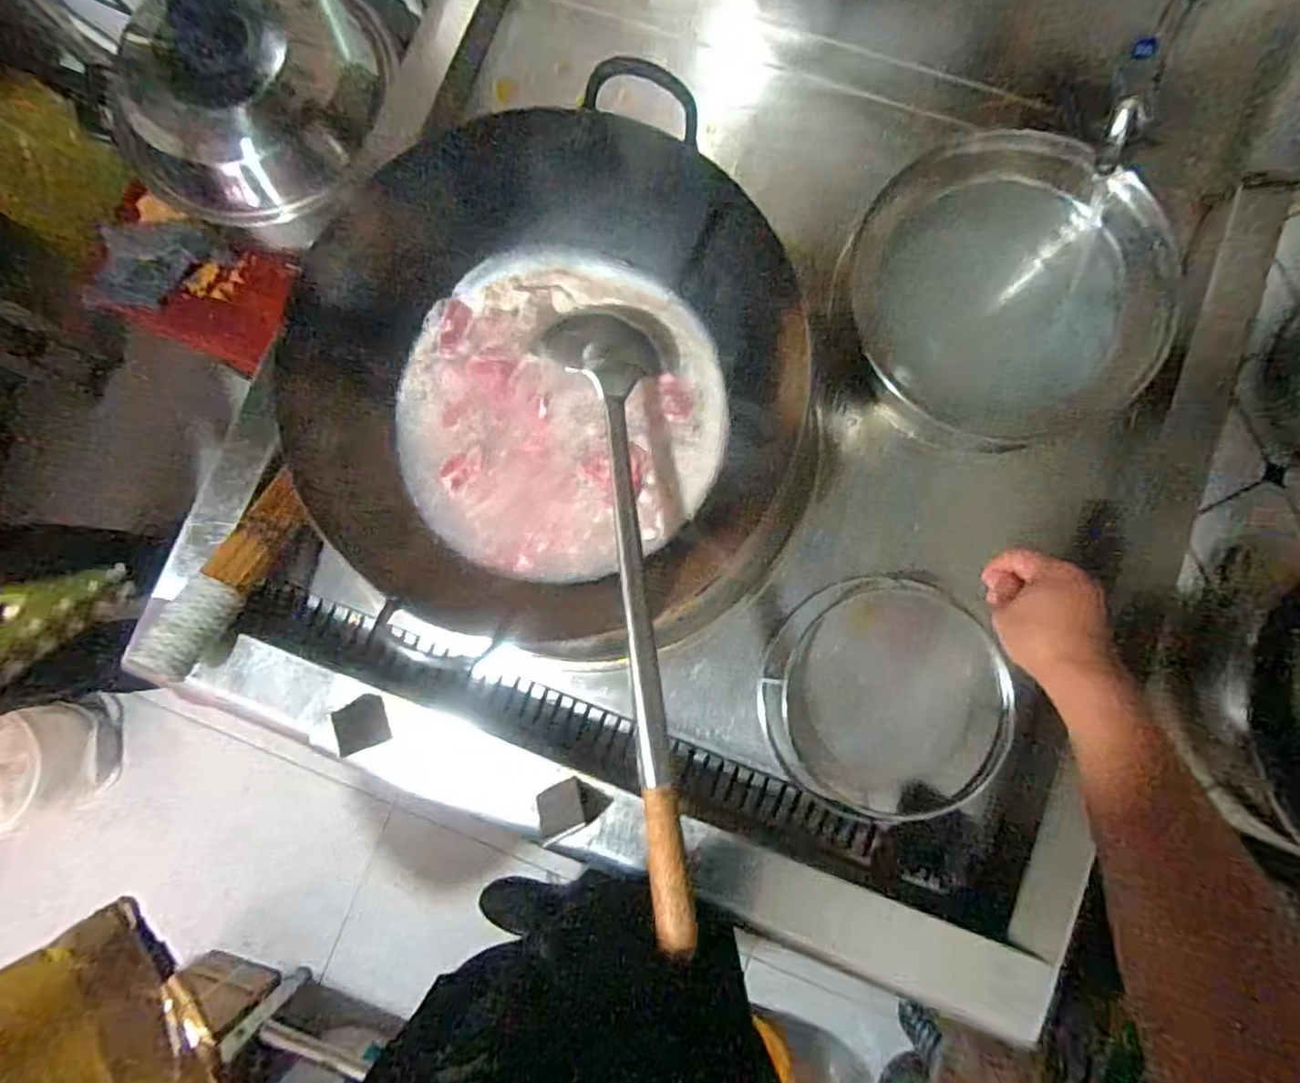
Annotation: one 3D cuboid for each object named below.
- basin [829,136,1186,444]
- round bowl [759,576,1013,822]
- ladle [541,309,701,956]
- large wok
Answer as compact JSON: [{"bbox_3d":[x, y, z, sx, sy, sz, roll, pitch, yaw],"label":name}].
[{"bbox_3d":[0.350,-0.241,0.644,0.287,0.110,0.296,-27,83,-3],"label":"basin"},{"bbox_3d":[0.241,0.157,0.649,0.245,0.055,0.228,0,82,0],"label":"round bowl"},{"bbox_3d":[-0.013,0.033,0.503,0.091,0.108,0.493,-7,82,-1],"label":"ladle"},{"bbox_3d":[-0.098,-0.130,0.568,0.442,0.127,0.461,0,82,0],"label":"large wok"}]

